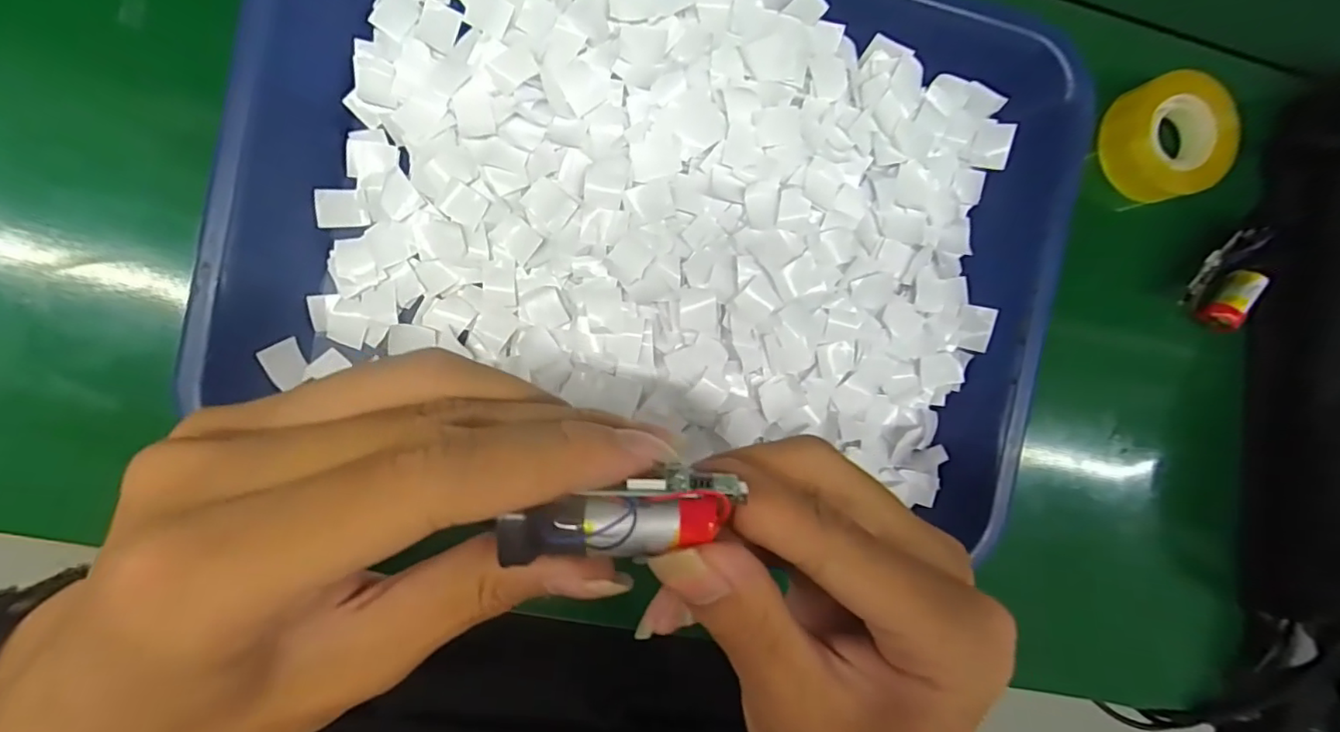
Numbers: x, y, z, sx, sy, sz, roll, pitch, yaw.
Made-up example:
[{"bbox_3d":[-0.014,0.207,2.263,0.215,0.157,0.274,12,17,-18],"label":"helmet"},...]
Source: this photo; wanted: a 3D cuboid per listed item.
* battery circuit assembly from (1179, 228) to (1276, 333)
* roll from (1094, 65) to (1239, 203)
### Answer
[{"bbox_3d":[0.279,-0.045,0.282,0.031,0.020,0.045,35,91,-8],"label":"battery circuit assembly"},{"bbox_3d":[0.242,-0.110,0.271,0.051,0.023,0.055,-1,96,-6],"label":"roll"}]

